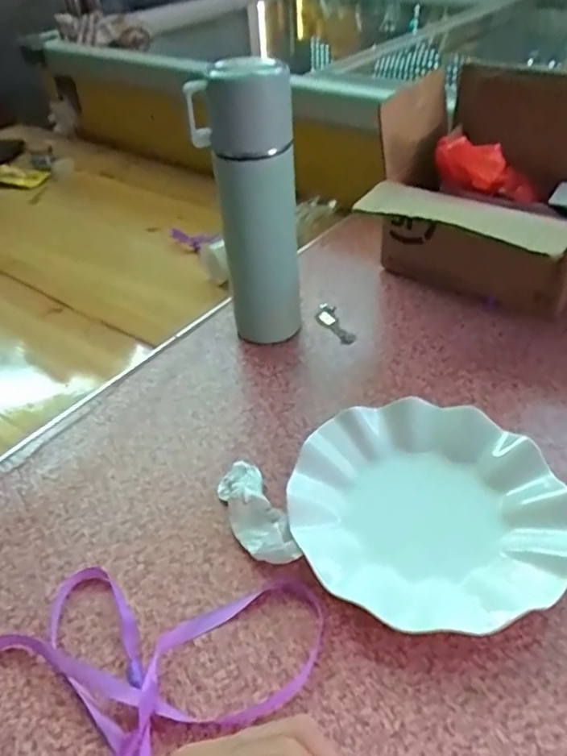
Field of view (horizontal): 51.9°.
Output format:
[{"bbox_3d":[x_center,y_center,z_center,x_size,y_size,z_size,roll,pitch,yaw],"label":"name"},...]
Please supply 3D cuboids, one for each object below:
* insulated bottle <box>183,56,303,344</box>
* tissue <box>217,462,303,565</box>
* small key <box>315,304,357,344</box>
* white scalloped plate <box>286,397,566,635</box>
[{"bbox_3d":[-0.026,-0.134,0.517,0.065,0.258,0.062,11,43,16],"label":"insulated bottle"},{"bbox_3d":[-0.021,0.094,0.412,0.034,0.024,0.093,-19,43,-17],"label":"tissue"},{"bbox_3d":[0.050,-0.056,0.588,0.024,0.005,0.068,-15,42,-13],"label":"small key"},{"bbox_3d":[0.098,0.090,0.405,0.180,0.025,0.175,-2,41,2],"label":"white scalloped plate"}]

